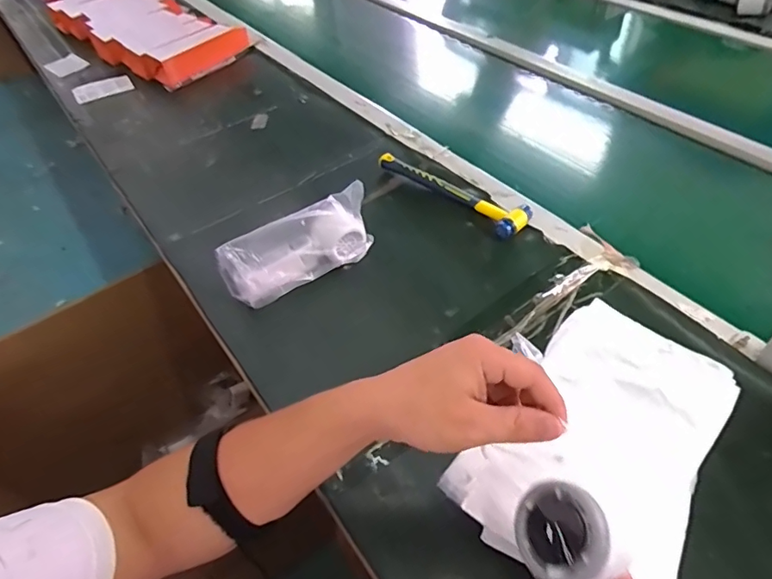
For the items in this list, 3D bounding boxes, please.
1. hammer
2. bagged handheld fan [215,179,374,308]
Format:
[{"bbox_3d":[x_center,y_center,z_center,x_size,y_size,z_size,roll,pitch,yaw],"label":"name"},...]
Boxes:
[{"bbox_3d":[0.093,-0.142,0.726,0.061,0.030,0.242,-35,54,-22],"label":"hammer"},{"bbox_3d":[-0.100,-0.050,0.622,0.190,0.107,0.055,-32,53,-21],"label":"bagged handheld fan"}]

